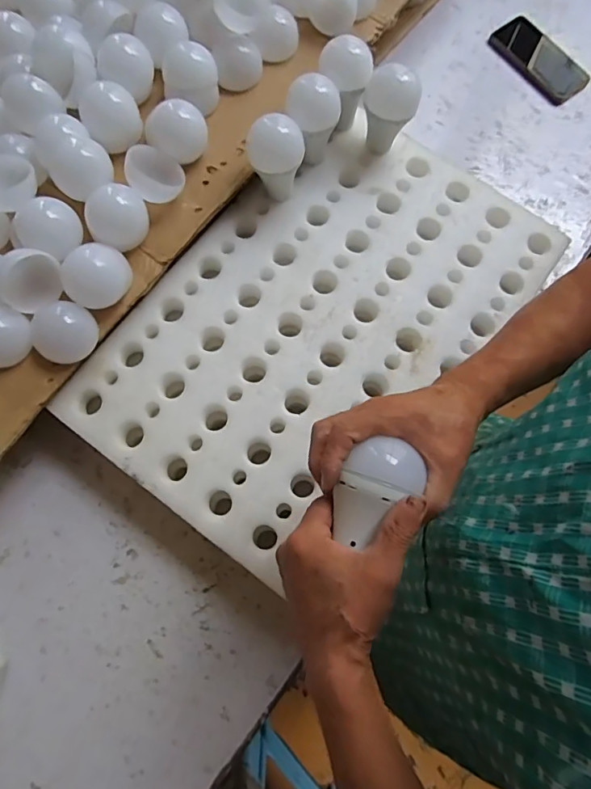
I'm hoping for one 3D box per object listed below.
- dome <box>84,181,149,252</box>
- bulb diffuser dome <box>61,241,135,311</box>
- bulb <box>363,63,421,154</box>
[{"bbox_3d":[-0.200,-0.197,0.548,0.067,0.049,0.065,1,75,-2],"label":"dome"},{"bbox_3d":[-0.214,-0.129,0.520,0.069,0.039,0.057,-43,80,-12],"label":"bulb diffuser dome"},{"bbox_3d":[0.111,-0.337,0.587,0.063,0.087,0.055,12,74,1],"label":"bulb"}]

